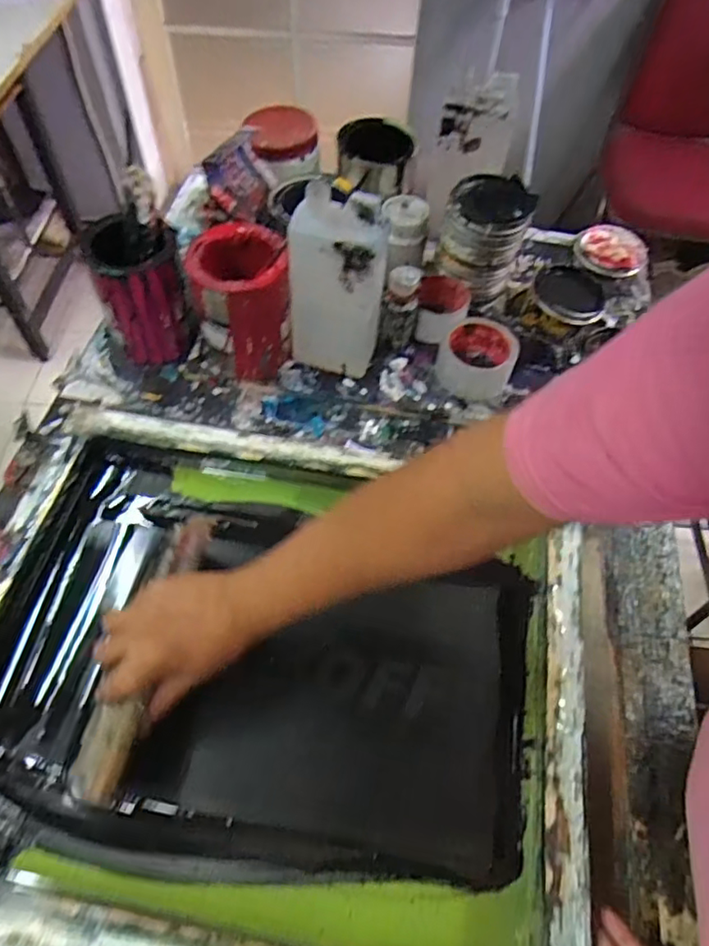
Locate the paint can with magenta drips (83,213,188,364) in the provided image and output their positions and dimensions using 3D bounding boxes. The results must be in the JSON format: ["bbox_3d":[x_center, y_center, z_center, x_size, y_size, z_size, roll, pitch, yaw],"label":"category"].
[{"bbox_3d":[-0.256,-0.223,0.714,0.094,0.148,0.109,-15,59,-12],"label":"paint can with magenta drips"}]

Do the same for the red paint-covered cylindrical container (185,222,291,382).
[{"bbox_3d":[-0.123,-0.197,0.689,0.098,0.164,0.101,1,57,-2],"label":"red paint-covered cylindrical container"}]

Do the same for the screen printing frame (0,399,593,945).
[{"bbox_3d":[-0.084,0.177,0.529,0.555,0.071,0.457,8,57,7],"label":"screen printing frame"}]

